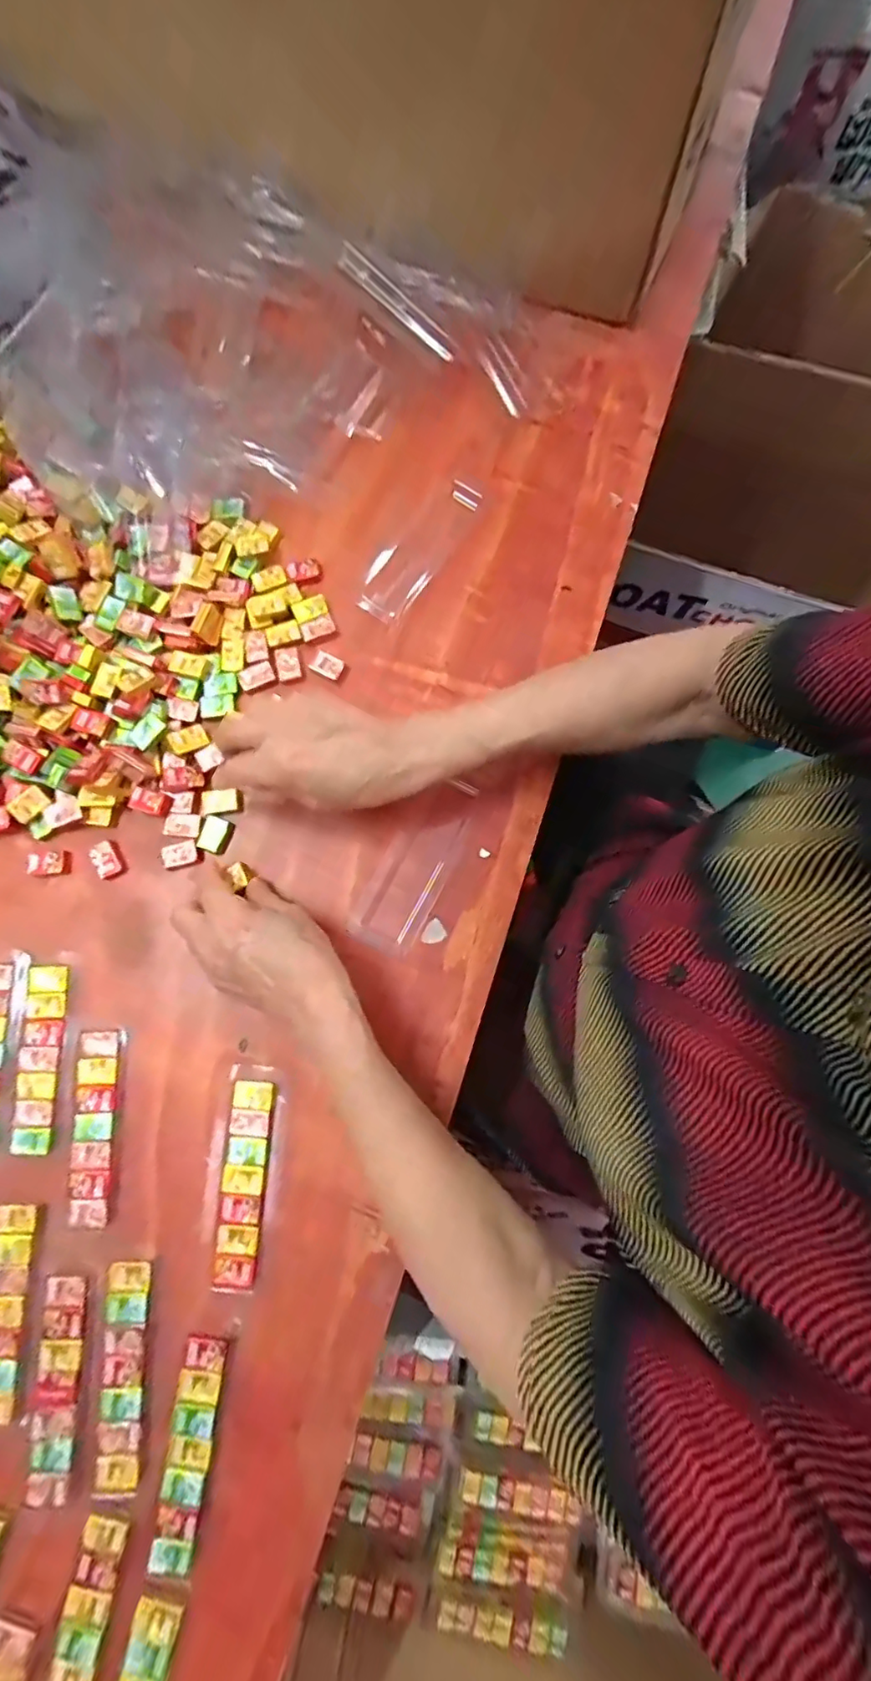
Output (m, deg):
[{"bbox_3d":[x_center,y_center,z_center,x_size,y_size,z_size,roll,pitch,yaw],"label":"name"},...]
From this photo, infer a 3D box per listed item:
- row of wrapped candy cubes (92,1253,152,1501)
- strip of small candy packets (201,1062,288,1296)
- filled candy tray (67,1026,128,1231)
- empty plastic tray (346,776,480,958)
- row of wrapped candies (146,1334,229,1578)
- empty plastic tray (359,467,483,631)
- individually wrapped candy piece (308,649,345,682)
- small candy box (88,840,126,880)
[{"bbox_3d":[-0.187,0.321,0.339,0.025,0.004,0.122,0,80,0],"label":"row of wrapped candy cubes"},{"bbox_3d":[-0.124,0.213,0.364,0.045,0.010,0.128,7,80,1],"label":"strip of small candy packets"},{"bbox_3d":[-0.222,0.185,0.368,0.028,0.005,0.118,1,80,0],"label":"filled candy tray"},{"bbox_3d":[-0.013,0.016,0.408,0.047,0.010,0.132,27,81,5],"label":"empty plastic tray"},{"bbox_3d":[-0.146,0.360,0.334,0.025,0.007,0.115,6,80,1],"label":"row of wrapped candies"},{"bbox_3d":[-0.005,-0.233,0.447,0.037,0.010,0.147,34,81,6],"label":"empty plastic tray"},{"bbox_3d":[-0.082,-0.133,0.429,0.023,0.004,0.018,26,81,5],"label":"individually wrapped candy piece"},{"bbox_3d":[-0.235,0.012,0.404,0.018,0.011,0.028,-29,81,-5],"label":"small candy box"}]

